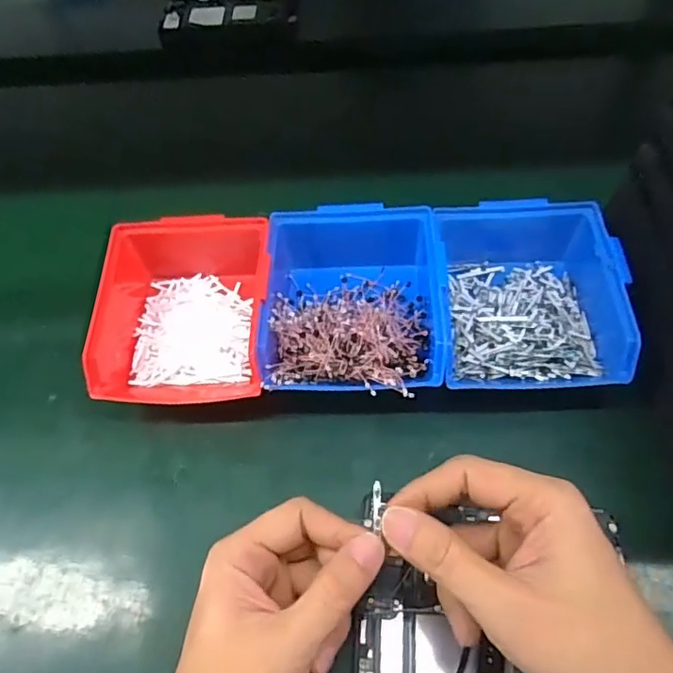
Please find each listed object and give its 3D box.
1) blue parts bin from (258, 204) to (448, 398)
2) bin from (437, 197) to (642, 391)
[{"bbox_3d":[0.012,-0.025,0.416,0.123,0.076,0.152,-2,57,1],"label":"blue parts bin"},{"bbox_3d":[0.134,-0.034,0.407,0.127,0.062,0.149,1,57,3],"label":"bin"}]

